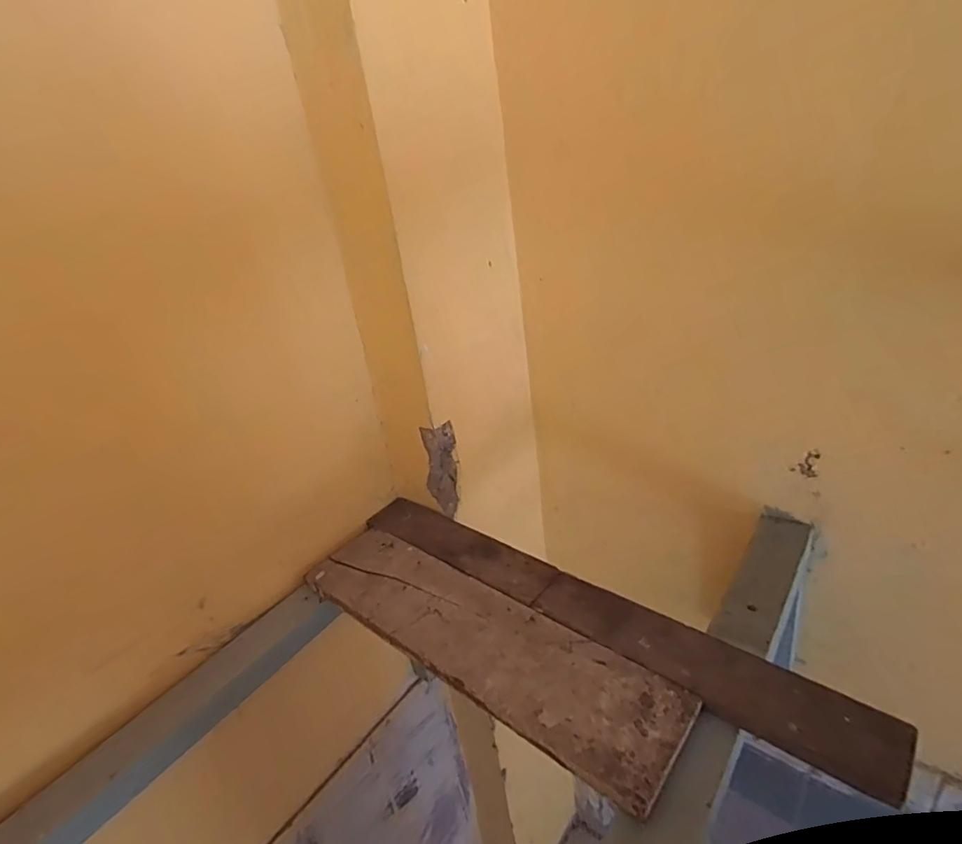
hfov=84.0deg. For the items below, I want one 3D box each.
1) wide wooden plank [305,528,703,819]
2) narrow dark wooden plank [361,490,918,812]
[{"bbox_3d":[-0.013,0.233,0.604,0.472,0.017,0.124,14,33,39],"label":"wide wooden plank"},{"bbox_3d":[0.097,0.210,0.623,0.635,0.029,0.072,14,32,38],"label":"narrow dark wooden plank"}]

